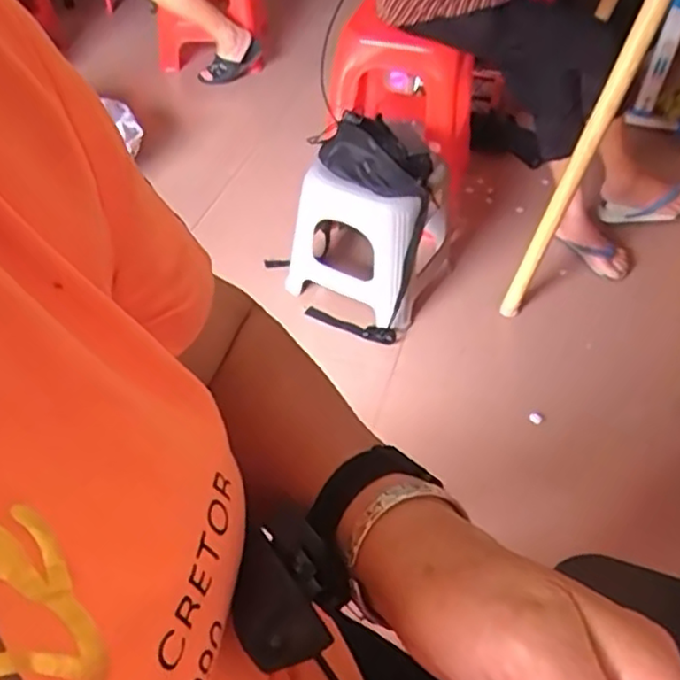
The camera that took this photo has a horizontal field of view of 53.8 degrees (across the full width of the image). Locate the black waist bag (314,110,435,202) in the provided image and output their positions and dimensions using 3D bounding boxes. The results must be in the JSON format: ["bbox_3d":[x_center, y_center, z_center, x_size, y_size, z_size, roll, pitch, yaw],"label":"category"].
[{"bbox_3d":[0.073,-0.363,1.313,0.218,0.080,0.138,19,49,16],"label":"black waist bag"}]

